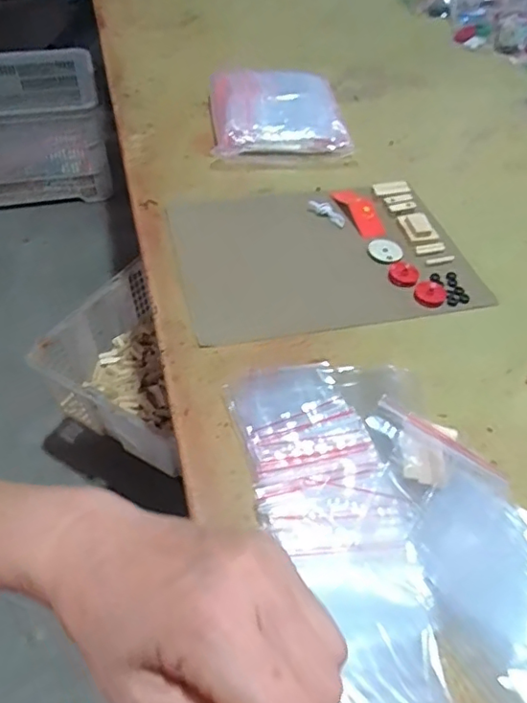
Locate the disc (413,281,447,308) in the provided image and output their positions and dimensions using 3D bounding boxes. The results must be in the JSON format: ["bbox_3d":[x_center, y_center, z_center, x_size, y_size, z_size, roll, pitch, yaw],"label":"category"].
[{"bbox_3d":[0.157,-0.055,0.522,0.030,0.006,0.031,1,49,-1],"label":"disc"}]

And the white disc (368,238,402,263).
[{"bbox_3d":[0.124,-0.103,0.568,0.033,0.004,0.035,1,49,-1],"label":"white disc"}]

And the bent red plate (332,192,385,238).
[{"bbox_3d":[0.106,-0.152,0.603,0.033,0.007,0.086,-12,50,-12],"label":"bent red plate"}]

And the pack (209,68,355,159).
[{"bbox_3d":[0.017,-0.304,0.710,0.167,0.038,0.179,-5,49,-7],"label":"pack"}]

